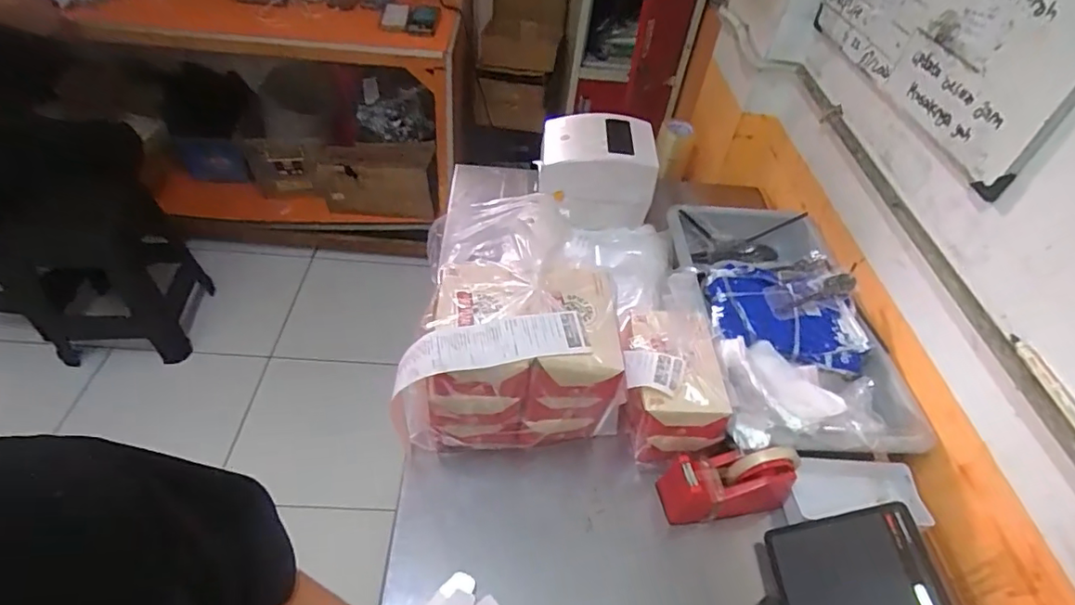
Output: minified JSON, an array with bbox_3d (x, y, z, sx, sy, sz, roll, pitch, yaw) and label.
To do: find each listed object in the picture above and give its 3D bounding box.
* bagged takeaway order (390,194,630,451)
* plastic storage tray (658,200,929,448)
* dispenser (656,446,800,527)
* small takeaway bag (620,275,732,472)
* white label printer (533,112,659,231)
[{"bbox_3d":[-0.039,0.073,0.751,0.267,0.213,0.182,-2,47,-9],"label":"bagged takeaway order"},{"bbox_3d":[0.382,0.011,0.896,0.272,0.093,0.503,3,46,-4],"label":"plastic storage tray"},{"bbox_3d":[0.241,0.230,0.720,0.168,0.105,0.066,-4,47,-11],"label":"dispenser"},{"bbox_3d":[0.176,0.114,0.783,0.132,0.138,0.183,0,46,-7],"label":"small takeaway bag"},{"bbox_3d":[0.111,-0.246,1.093,0.219,0.174,0.149,8,46,0],"label":"white label printer"}]

